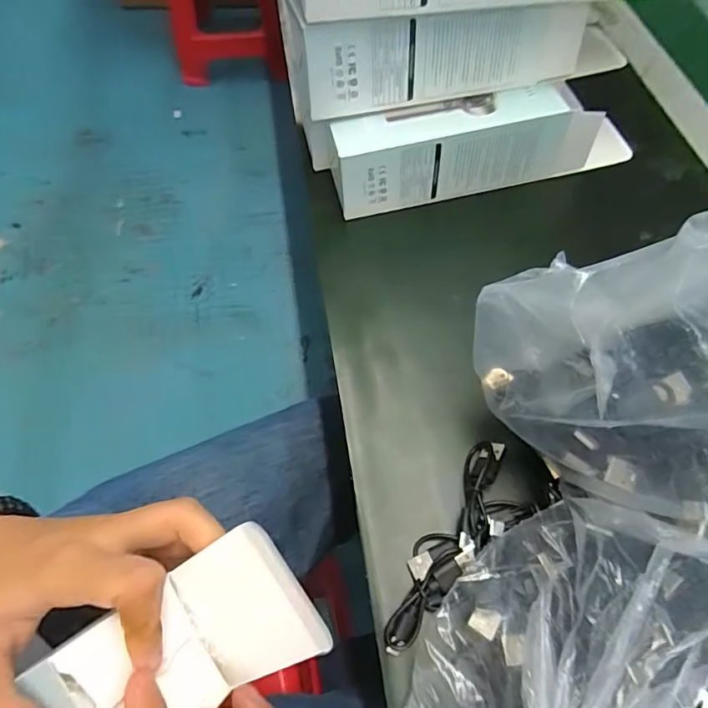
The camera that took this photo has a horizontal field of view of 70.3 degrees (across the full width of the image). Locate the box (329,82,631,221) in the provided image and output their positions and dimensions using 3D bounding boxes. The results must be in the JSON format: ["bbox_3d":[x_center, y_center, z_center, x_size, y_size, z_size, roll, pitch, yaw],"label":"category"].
[{"bbox_3d":[0.088,-0.151,0.368,0.207,0.059,0.041,-9,62,-5],"label":"box"}]

